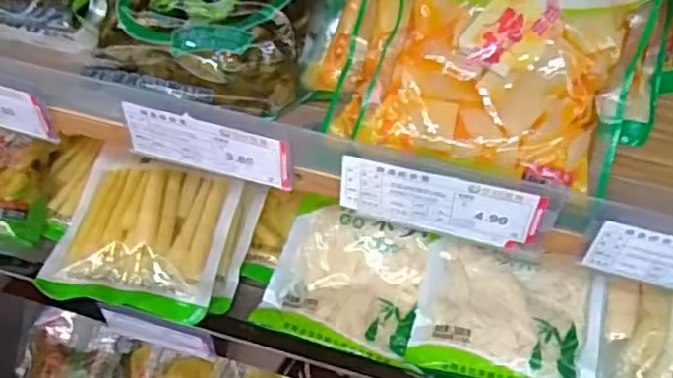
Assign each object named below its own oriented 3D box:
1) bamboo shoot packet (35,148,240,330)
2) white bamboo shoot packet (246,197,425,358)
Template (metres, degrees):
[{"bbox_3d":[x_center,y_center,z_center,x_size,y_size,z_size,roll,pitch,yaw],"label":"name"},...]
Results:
[{"bbox_3d":[-0.168,0.033,0.581,0.145,0.028,0.153,9,49,5],"label":"bamboo shoot packet"},{"bbox_3d":[0.010,0.076,0.563,0.127,0.034,0.119,18,50,12],"label":"white bamboo shoot packet"}]

